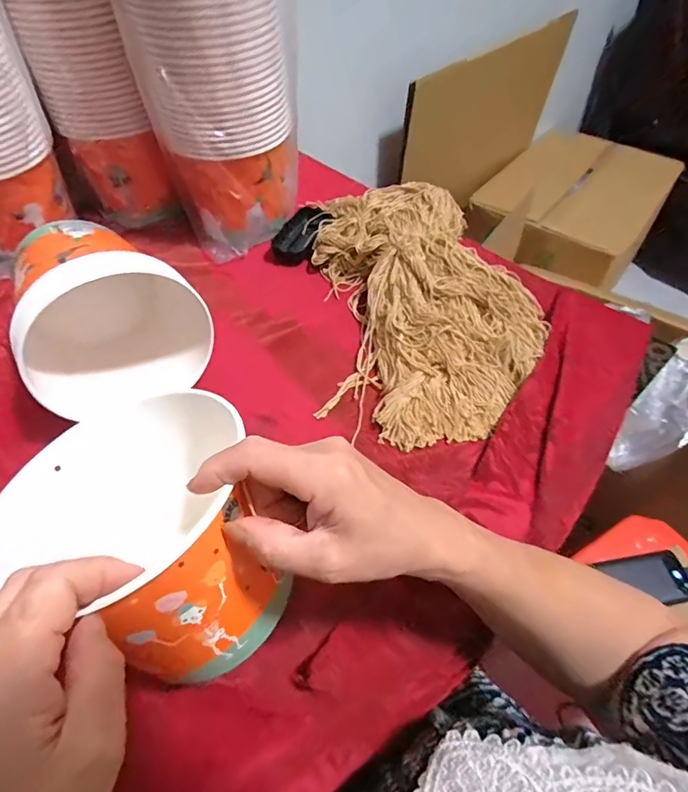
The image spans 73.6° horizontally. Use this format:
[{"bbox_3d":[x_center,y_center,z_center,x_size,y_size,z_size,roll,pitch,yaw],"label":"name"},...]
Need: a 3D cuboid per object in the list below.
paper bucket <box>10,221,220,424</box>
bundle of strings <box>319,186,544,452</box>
[{"bbox_3d":[-0.249,-0.088,0.471,0.162,0.151,0.164,-31,58,-21],"label":"paper bucket"},{"bbox_3d":[0.094,-0.127,0.551,0.250,0.061,0.388,-3,52,-2],"label":"bundle of strings"}]

